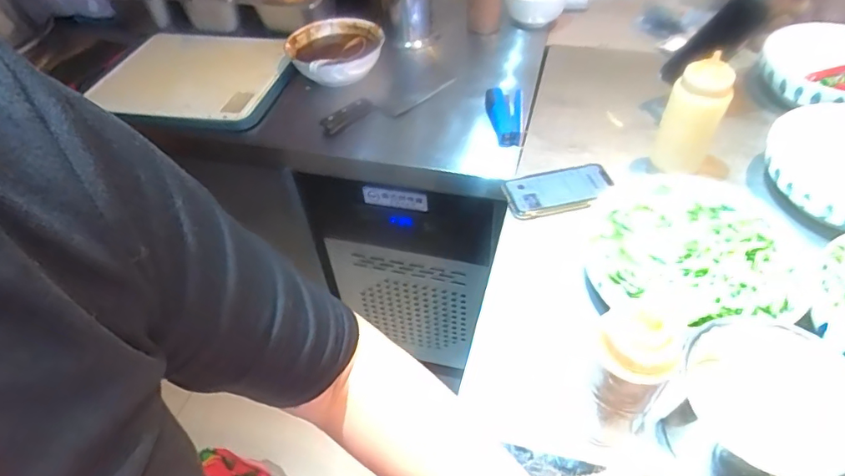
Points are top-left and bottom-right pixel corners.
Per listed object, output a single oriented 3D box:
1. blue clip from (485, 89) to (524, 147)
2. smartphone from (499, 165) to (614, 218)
[{"bbox_3d":[0.131,-0.195,0.833,0.060,0.045,0.127,4,49,6],"label":"blue clip"},{"bbox_3d":[0.196,-0.068,0.722,0.159,0.010,0.081,-11,45,-8],"label":"smartphone"}]

